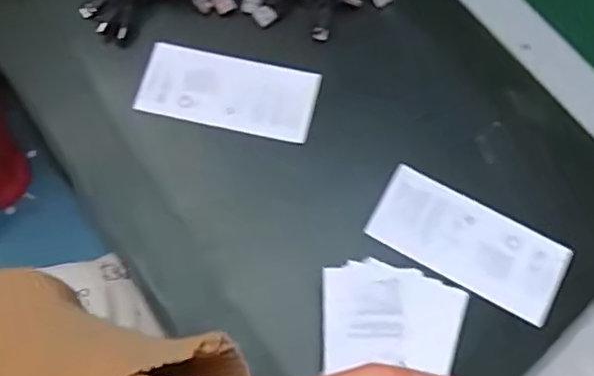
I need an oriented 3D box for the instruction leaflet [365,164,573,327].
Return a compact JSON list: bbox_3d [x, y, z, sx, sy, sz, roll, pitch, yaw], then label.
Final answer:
[{"bbox_3d":[0.110,0.035,0.386,0.121,0.006,0.054,29,70,8],"label":"instruction leaflet"}]

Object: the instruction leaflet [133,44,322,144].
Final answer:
[{"bbox_3d":[-0.048,-0.068,0.419,0.120,0.005,0.053,12,69,2],"label":"instruction leaflet"}]

